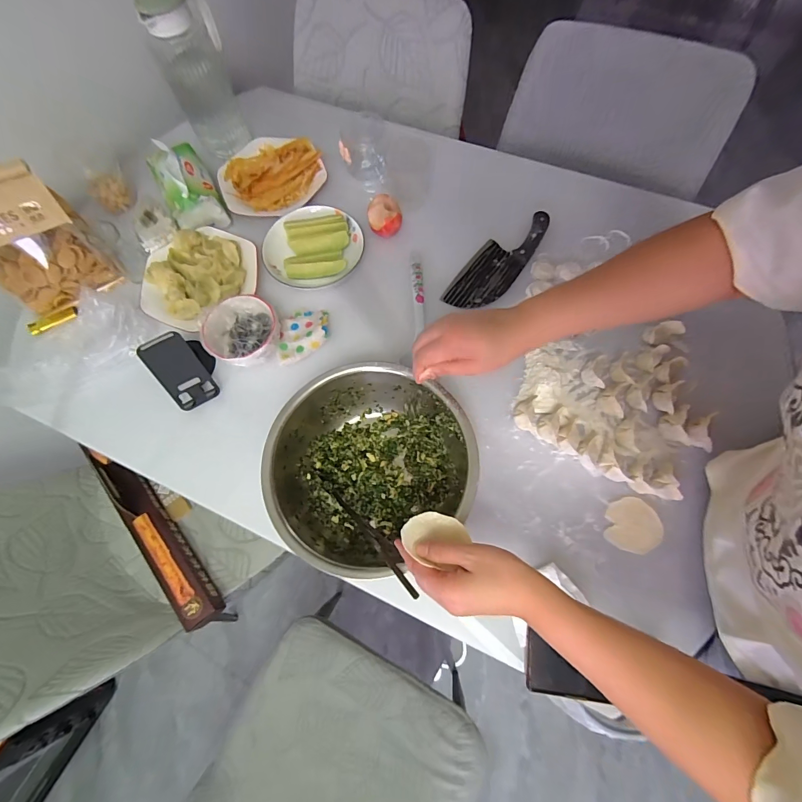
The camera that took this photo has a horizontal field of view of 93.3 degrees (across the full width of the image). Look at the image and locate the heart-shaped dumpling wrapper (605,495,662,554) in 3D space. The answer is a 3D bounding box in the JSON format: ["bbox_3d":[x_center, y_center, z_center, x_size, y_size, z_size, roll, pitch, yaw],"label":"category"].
[{"bbox_3d":[0.325,0.173,0.528,0.076,0.005,0.072,-1,71,2],"label":"heart-shaped dumpling wrapper"}]

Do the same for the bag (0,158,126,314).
[{"bbox_3d":[-0.590,-0.255,0.604,0.174,0.189,0.101,-42,75,-12],"label":"bag"}]

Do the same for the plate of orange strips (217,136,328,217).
[{"bbox_3d":[-0.255,-0.440,0.738,0.199,0.030,0.190,-1,71,2],"label":"plate of orange strips"}]

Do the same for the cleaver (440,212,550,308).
[{"bbox_3d":[0.176,-0.254,0.676,0.088,0.021,0.235,34,75,13],"label":"cleaver"}]

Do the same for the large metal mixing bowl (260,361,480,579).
[{"bbox_3d":[-0.041,0.083,0.517,0.253,0.098,0.239,-1,71,2],"label":"large metal mixing bowl"}]

